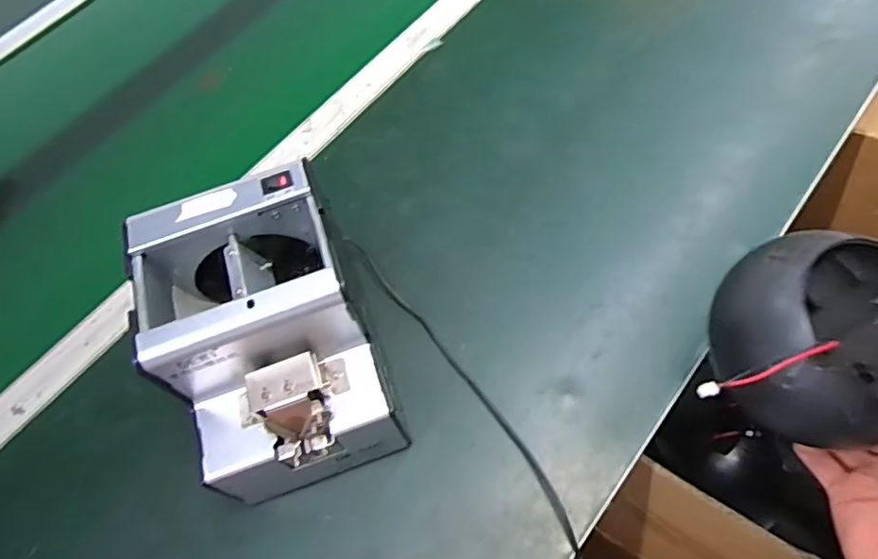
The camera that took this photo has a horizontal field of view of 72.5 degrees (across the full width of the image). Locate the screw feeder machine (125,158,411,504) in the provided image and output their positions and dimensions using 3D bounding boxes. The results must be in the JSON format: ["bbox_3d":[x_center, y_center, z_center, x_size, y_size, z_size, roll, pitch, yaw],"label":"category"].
[{"bbox_3d":[-0.113,0.043,0.420,0.130,0.152,0.166,-21,60,-3],"label":"screw feeder machine"}]

